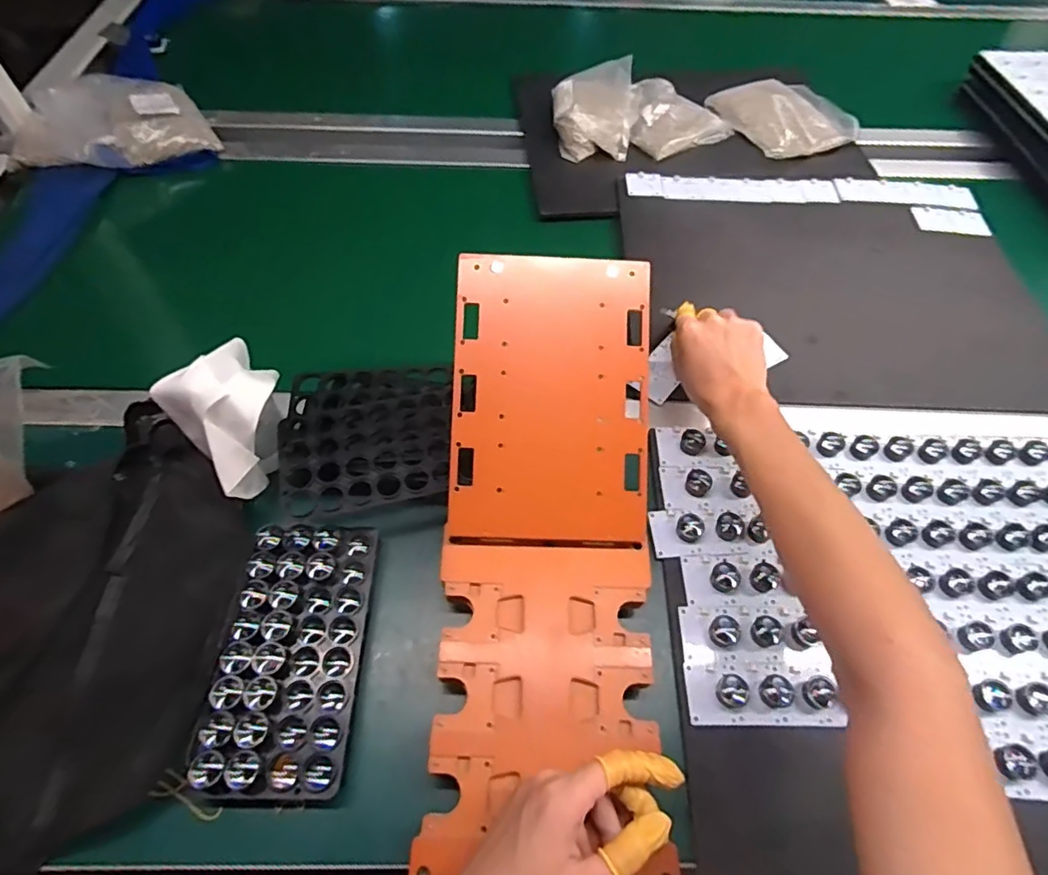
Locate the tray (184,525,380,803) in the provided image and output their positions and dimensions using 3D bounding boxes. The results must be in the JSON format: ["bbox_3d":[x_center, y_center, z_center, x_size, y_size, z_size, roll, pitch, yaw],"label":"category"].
[{"bbox_3d":[-0.175,0.163,0.435,0.101,0.037,0.193,3,60,1],"label":"tray"}]

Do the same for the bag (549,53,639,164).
[{"bbox_3d":[0.103,-0.477,0.817,0.120,0.053,0.162,-2,58,-3],"label":"bag"}]

